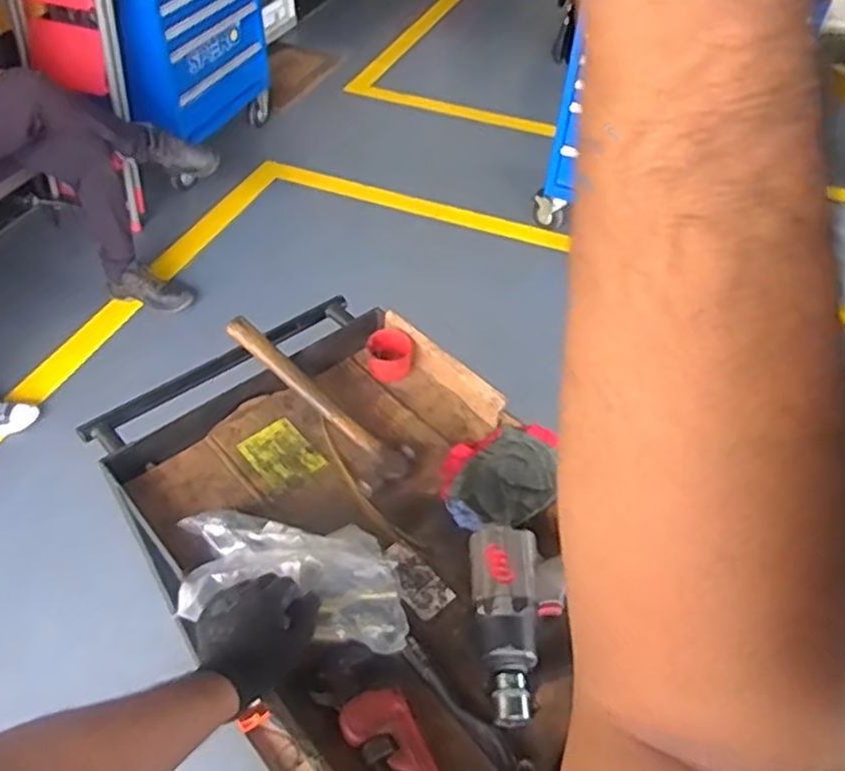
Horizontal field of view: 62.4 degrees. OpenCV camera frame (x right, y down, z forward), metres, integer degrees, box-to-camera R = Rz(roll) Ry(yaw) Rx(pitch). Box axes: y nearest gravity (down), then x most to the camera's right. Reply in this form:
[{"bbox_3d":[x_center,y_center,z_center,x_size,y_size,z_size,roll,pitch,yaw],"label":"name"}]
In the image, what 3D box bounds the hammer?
[{"bbox_3d":[-0.142,0.014,0.961,0.093,0.066,0.335,-31,56,-28],"label":"hammer"}]

